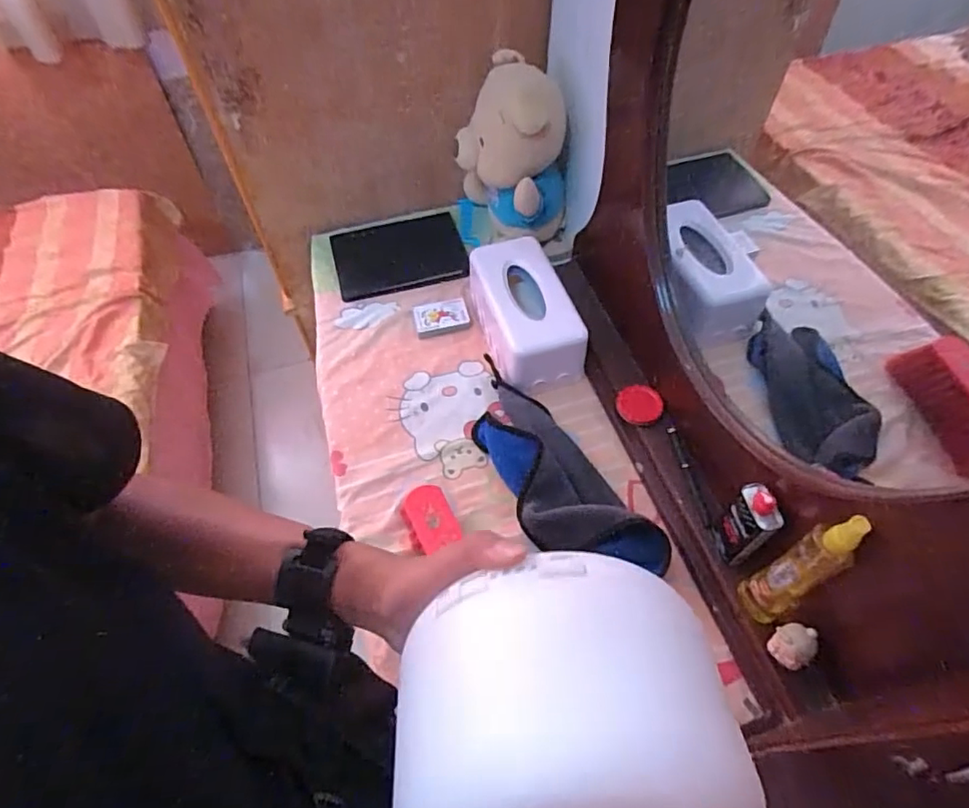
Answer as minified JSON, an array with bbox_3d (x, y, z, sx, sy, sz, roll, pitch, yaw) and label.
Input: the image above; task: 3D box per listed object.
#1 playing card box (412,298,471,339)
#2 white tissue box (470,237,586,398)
[{"bbox_3d":[-0.074,-0.149,0.972,0.093,0.021,0.068,-7,56,-3],"label":"playing card box"},{"bbox_3d":[0.066,-0.149,0.916,0.128,0.110,0.248,-14,56,-7],"label":"white tissue box"}]

